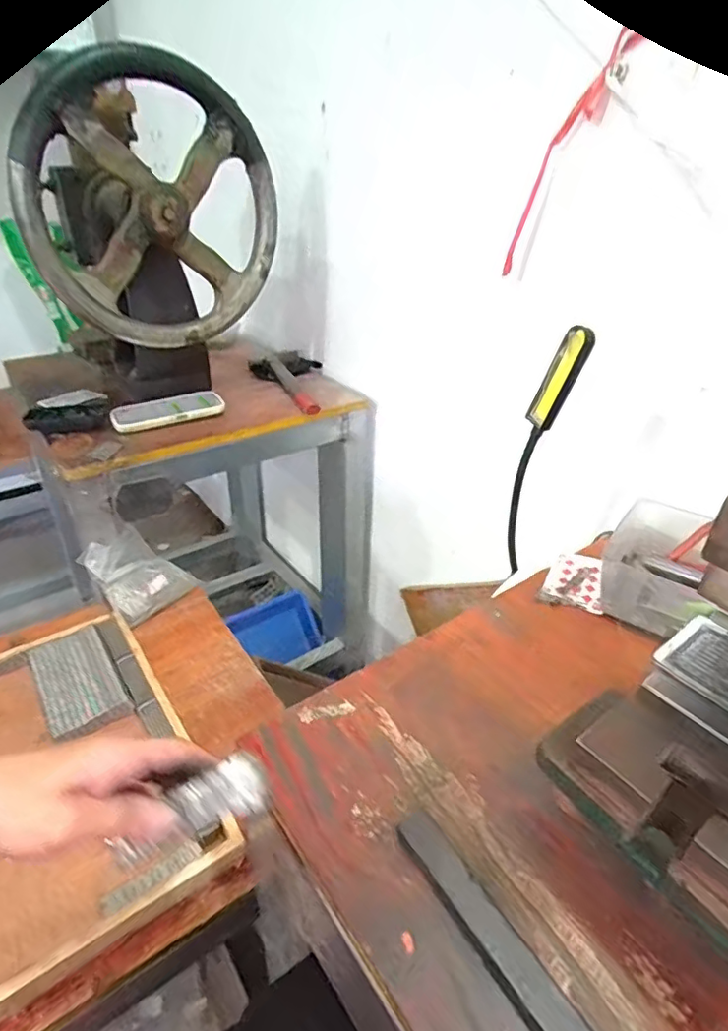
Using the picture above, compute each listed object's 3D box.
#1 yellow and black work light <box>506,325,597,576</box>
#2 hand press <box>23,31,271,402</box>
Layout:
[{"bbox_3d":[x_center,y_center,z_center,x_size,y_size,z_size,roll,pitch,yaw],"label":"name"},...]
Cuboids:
[{"bbox_3d":[0.151,-0.039,0.489,0.026,0.246,0.039,-11,34,-19],"label":"yellow and black work light"},{"bbox_3d":[-0.332,-0.420,0.889,0.337,0.452,0.291,-17,37,-27],"label":"hand press"}]

